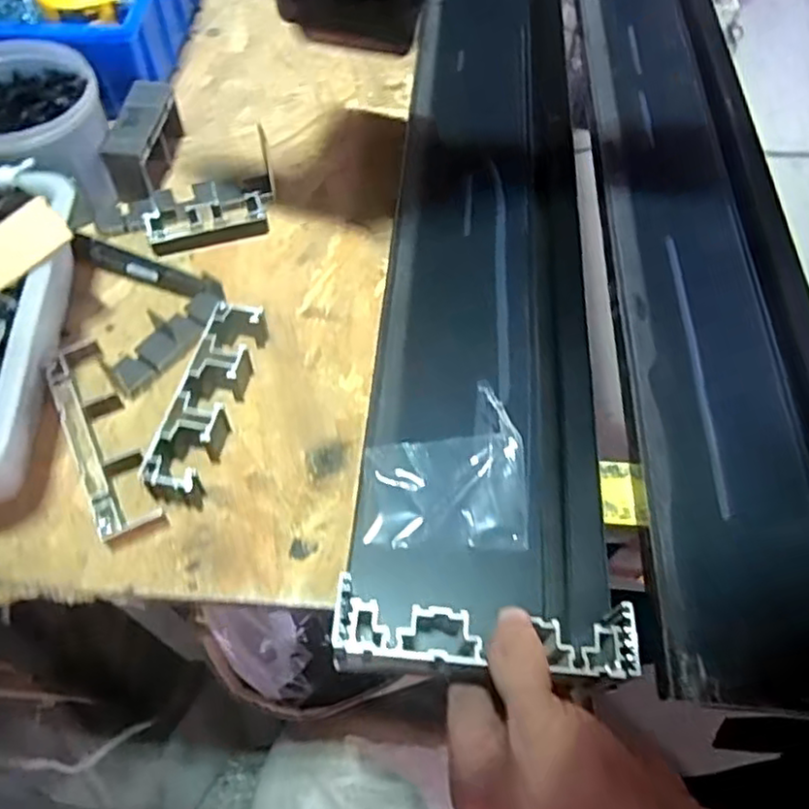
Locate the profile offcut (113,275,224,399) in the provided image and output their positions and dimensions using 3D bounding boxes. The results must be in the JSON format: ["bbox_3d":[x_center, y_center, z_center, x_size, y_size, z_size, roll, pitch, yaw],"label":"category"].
[{"bbox_3d":[-0.158,-0.045,0.460,0.031,0.016,0.102,30,62,17],"label":"profile offcut"}]

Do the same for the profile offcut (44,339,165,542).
[{"bbox_3d":[-0.189,0.019,0.415,0.035,0.024,0.147,-25,61,-16],"label":"profile offcut"}]

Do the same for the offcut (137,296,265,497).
[{"bbox_3d":[-0.123,-0.004,0.424,0.032,0.035,0.135,9,58,4],"label":"offcut"}]

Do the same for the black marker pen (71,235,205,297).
[{"bbox_3d":[-0.196,-0.100,0.491,0.108,0.019,0.015,18,59,10],"label":"black marker pen"}]

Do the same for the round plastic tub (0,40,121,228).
[{"bbox_3d":[-0.279,-0.196,0.504,0.115,0.084,0.133,-28,62,-18],"label":"round plastic tub"}]

